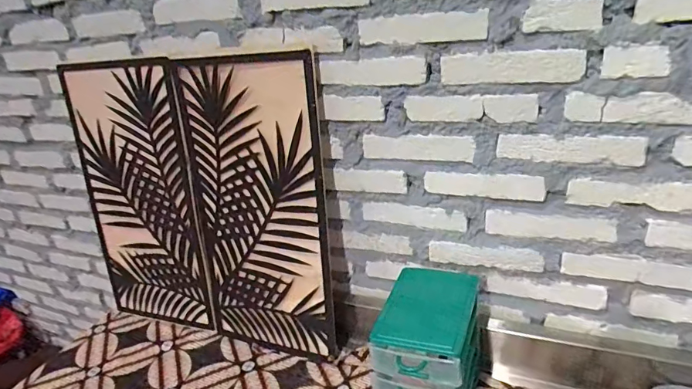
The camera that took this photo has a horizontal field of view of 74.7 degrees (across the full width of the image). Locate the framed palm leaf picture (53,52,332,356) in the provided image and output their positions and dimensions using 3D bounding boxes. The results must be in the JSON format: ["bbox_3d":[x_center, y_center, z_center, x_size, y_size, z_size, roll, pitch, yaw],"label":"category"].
[{"bbox_3d":[-0.305,0.027,0.923,0.580,0.566,0.047,4,20,24],"label":"framed palm leaf picture"}]

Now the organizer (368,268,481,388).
[{"bbox_3d":[0.136,0.268,0.736,0.136,0.209,0.189,4,27,24],"label":"organizer"}]

